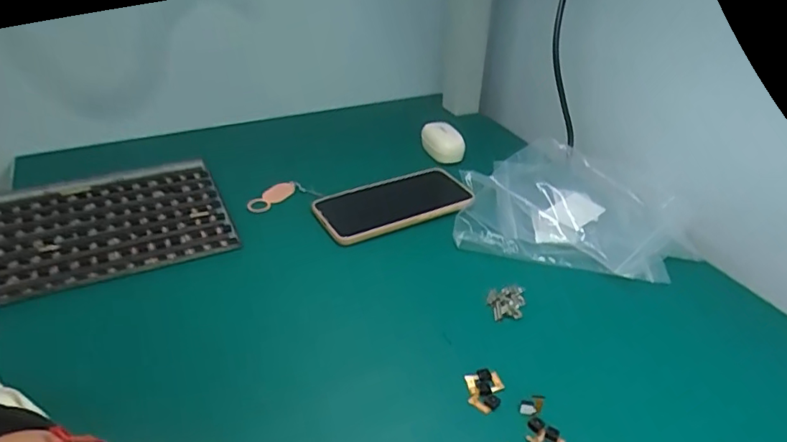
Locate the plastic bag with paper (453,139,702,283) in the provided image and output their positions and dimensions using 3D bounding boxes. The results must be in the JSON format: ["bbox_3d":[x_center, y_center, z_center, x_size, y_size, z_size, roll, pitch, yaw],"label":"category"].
[{"bbox_3d":[0.184,-0.024,0.562,0.215,0.037,0.185,14,36,16],"label":"plastic bag with paper"}]

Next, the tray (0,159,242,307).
[{"bbox_3d":[-0.294,0.006,0.530,0.243,0.023,0.181,-17,38,-22],"label":"tray"}]

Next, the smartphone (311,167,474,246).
[{"bbox_3d":[-0.003,-0.020,0.577,0.159,0.016,0.080,-16,39,-25],"label":"smartphone"}]

